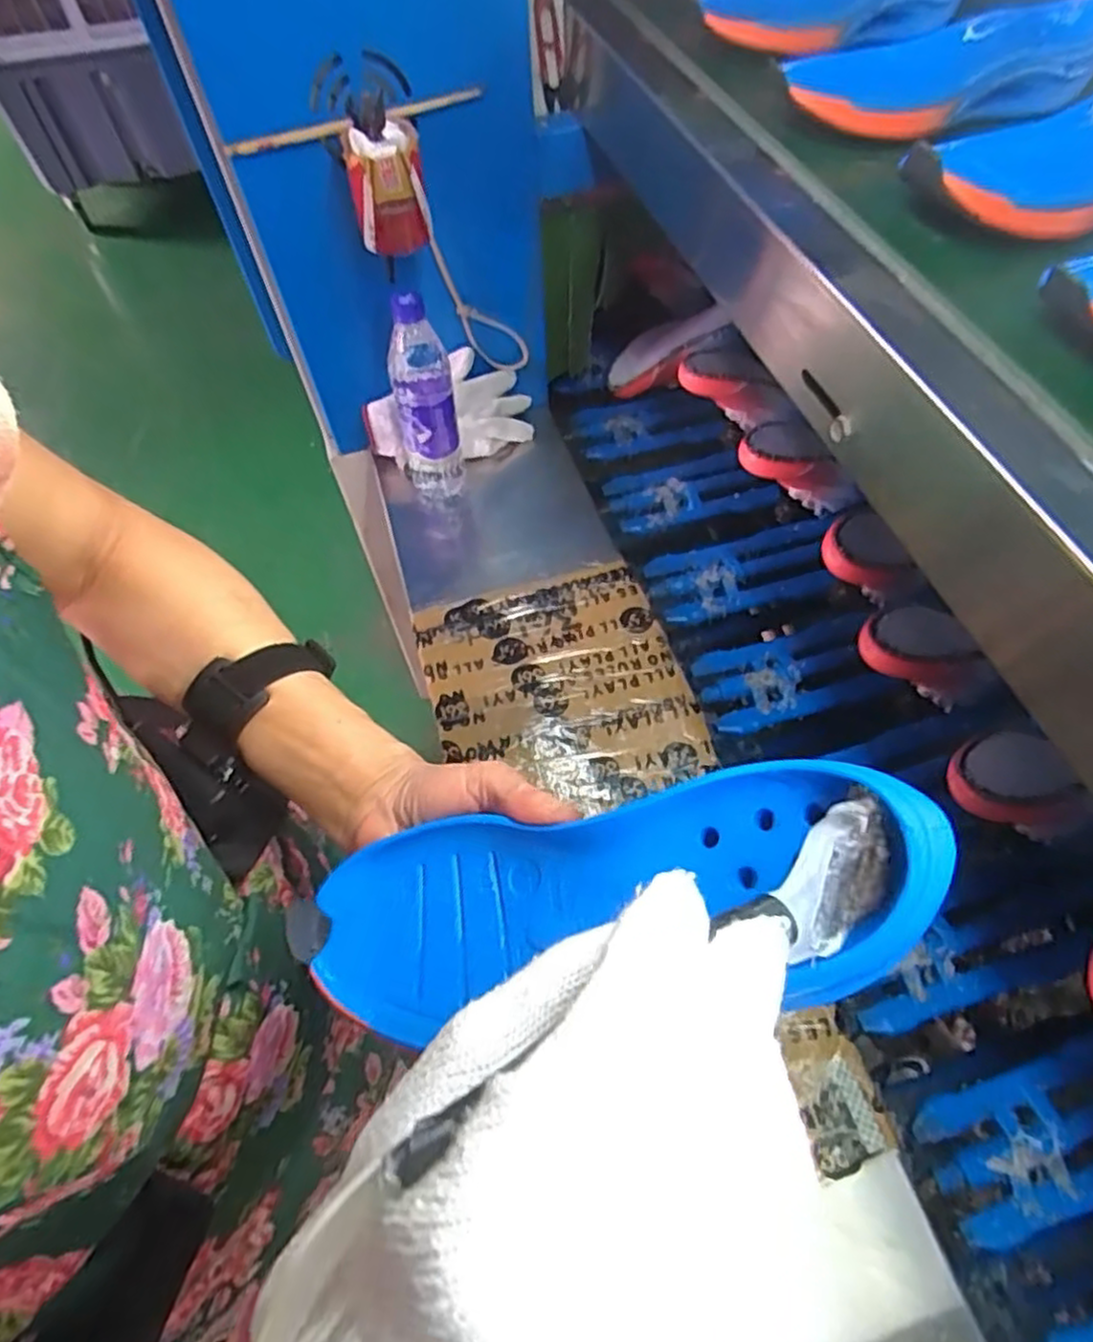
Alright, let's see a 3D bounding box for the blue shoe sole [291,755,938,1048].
[{"bbox_3d":[0.017,0.086,0.264,0.231,0.034,0.073,-18,53,24],"label":"blue shoe sole"}]

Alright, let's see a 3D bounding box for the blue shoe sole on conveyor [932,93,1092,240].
[{"bbox_3d":[0.319,-0.303,0.428,0.212,0.046,0.090,-21,59,-12],"label":"blue shoe sole on conveyor"}]

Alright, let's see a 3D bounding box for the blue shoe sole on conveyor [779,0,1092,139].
[{"bbox_3d":[0.271,-0.401,0.484,0.213,0.043,0.095,-4,57,-1],"label":"blue shoe sole on conveyor"}]

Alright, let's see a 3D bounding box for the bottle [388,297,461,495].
[{"bbox_3d":[-0.134,-0.286,0.775,0.068,0.219,0.068,-13,57,-7],"label":"bottle"}]

